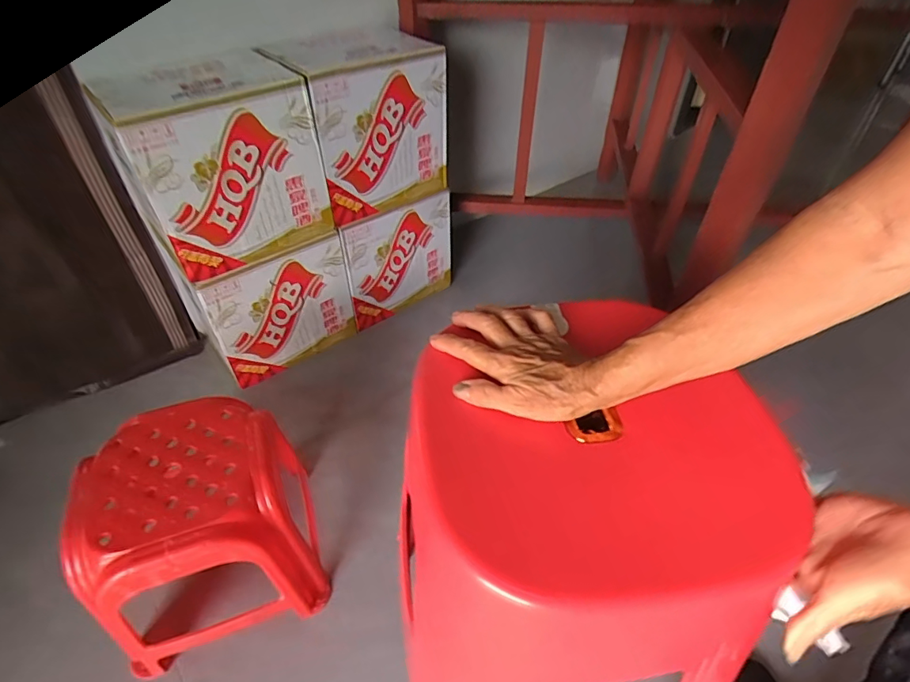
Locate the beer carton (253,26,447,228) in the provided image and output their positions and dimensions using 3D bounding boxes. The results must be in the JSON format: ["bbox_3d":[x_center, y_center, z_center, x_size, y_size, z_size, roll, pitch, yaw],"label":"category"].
[{"bbox_3d":[-0.192,-0.476,1.077,0.311,0.307,0.225,-26,50,-25],"label":"beer carton"}]

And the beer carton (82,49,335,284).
[{"bbox_3d":[-0.432,-0.326,0.922,0.296,0.292,0.210,-33,53,-30],"label":"beer carton"}]

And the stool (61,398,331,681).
[{"bbox_3d":[-0.374,0.277,0.753,0.272,0.258,0.274,-17,47,-15],"label":"stool"}]

